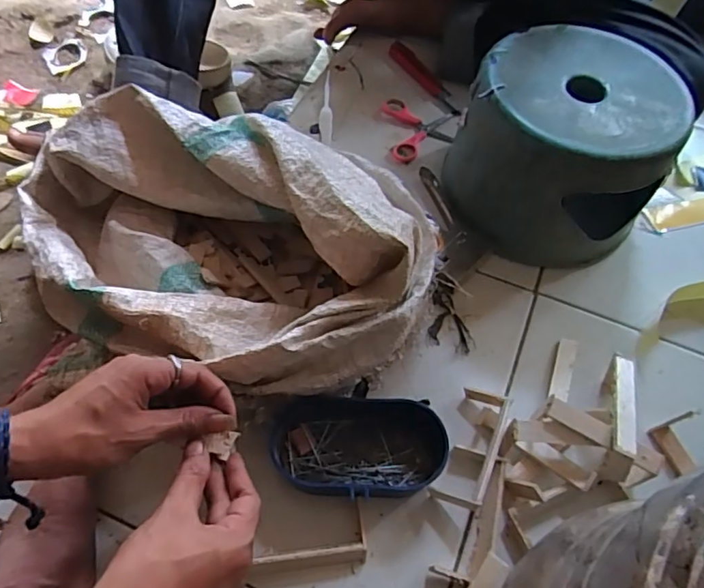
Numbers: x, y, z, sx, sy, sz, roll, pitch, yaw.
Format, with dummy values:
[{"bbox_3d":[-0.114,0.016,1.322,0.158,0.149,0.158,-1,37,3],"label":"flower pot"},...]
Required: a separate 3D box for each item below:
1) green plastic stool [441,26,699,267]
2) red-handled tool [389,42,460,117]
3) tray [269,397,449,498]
[{"bbox_3d":[0.241,-0.171,0.644,0.217,0.165,0.224,18,58,7],"label":"green plastic stool"},{"bbox_3d":[0.113,-0.331,0.826,0.034,0.008,0.170,-27,64,-20],"label":"red-handled tool"},{"bbox_3d":[0.008,0.143,0.505,0.159,0.044,0.085,1,58,-4],"label":"tray"}]

